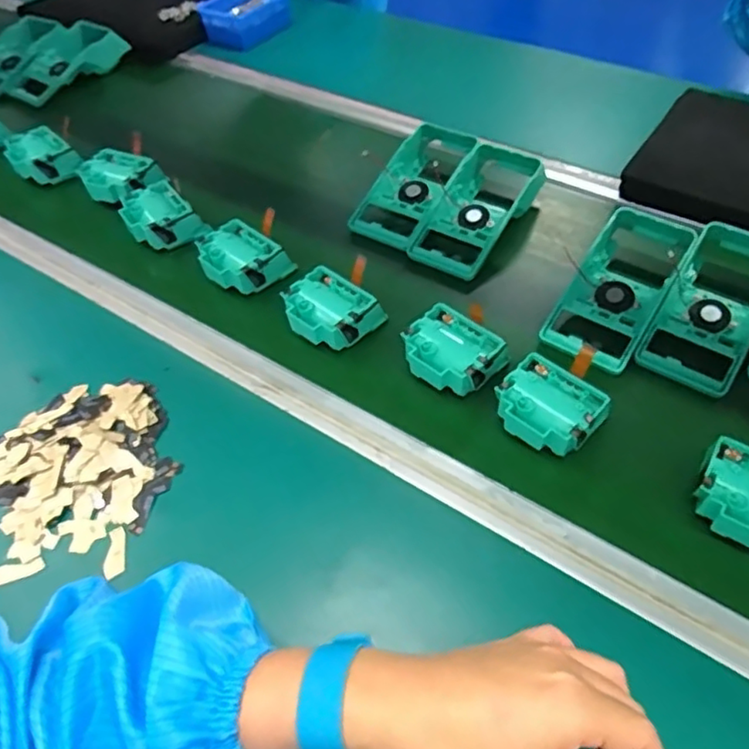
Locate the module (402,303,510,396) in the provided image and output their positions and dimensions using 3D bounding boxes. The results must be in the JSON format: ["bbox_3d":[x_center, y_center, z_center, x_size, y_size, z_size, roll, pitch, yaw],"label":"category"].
[{"bbox_3d":[0.068,-0.017,0.536,0.077,0.040,0.072,36,65,29],"label":"module"}]

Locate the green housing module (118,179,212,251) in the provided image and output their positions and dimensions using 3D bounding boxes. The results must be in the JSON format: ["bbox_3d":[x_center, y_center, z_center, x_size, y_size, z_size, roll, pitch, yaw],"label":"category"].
[{"bbox_3d":[-0.232,-0.170,0.678,0.074,0.038,0.089,-38,57,-19],"label":"green housing module"}]

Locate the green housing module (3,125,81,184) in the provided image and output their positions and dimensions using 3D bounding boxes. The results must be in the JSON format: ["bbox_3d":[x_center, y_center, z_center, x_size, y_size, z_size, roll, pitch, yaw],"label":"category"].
[{"bbox_3d":[-0.412,-0.270,0.765,0.069,0.031,0.097,-33,56,-16],"label":"green housing module"}]

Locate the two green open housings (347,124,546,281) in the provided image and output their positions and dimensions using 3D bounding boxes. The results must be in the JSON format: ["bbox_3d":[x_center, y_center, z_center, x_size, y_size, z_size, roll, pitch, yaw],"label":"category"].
[{"bbox_3d":[0.086,-0.204,0.687,0.166,0.046,0.195,30,57,25],"label":"two green open housings"}]

